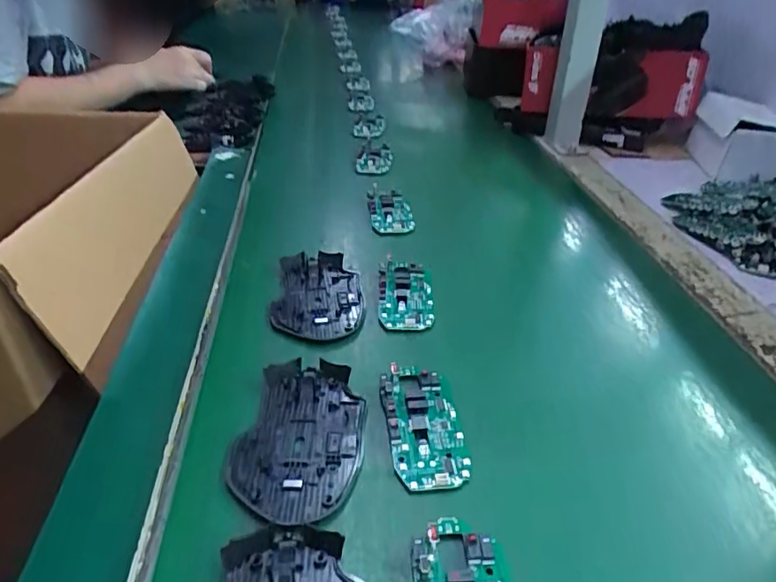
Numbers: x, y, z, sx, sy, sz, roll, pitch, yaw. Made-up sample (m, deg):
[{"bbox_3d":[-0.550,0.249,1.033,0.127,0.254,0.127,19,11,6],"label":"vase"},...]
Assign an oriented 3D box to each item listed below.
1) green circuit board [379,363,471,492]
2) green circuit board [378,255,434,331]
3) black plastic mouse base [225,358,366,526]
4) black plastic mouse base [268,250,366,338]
[{"bbox_3d":[0.022,0.078,0.340,0.044,0.013,0.090,-5,35,-8],"label":"green circuit board"},{"bbox_3d":[0.015,-0.001,0.466,0.045,0.017,0.086,0,34,1],"label":"green circuit board"},{"bbox_3d":[-0.052,0.085,0.330,0.070,0.010,0.111,5,35,7],"label":"black plastic mouse base"},{"bbox_3d":[-0.058,0.002,0.457,0.071,0.016,0.102,-3,35,-4],"label":"black plastic mouse base"}]

